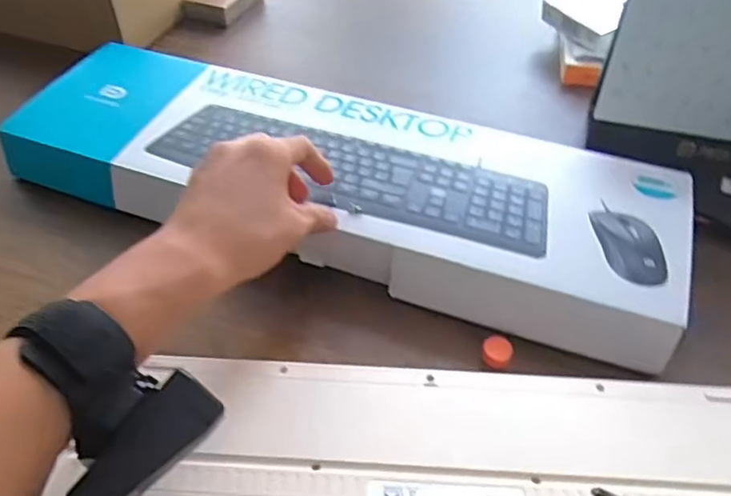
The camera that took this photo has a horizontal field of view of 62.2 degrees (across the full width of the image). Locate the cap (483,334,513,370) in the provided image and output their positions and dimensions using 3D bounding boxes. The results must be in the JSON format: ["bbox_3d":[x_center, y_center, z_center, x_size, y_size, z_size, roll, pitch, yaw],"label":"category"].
[{"bbox_3d":[0.086,0.066,0.395,0.019,0.009,0.020,5,44,3],"label":"cap"}]

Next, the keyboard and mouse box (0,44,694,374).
[{"bbox_3d":[-0.024,-0.058,0.481,0.518,0.054,0.173,18,46,15],"label":"keyboard and mouse box"}]

